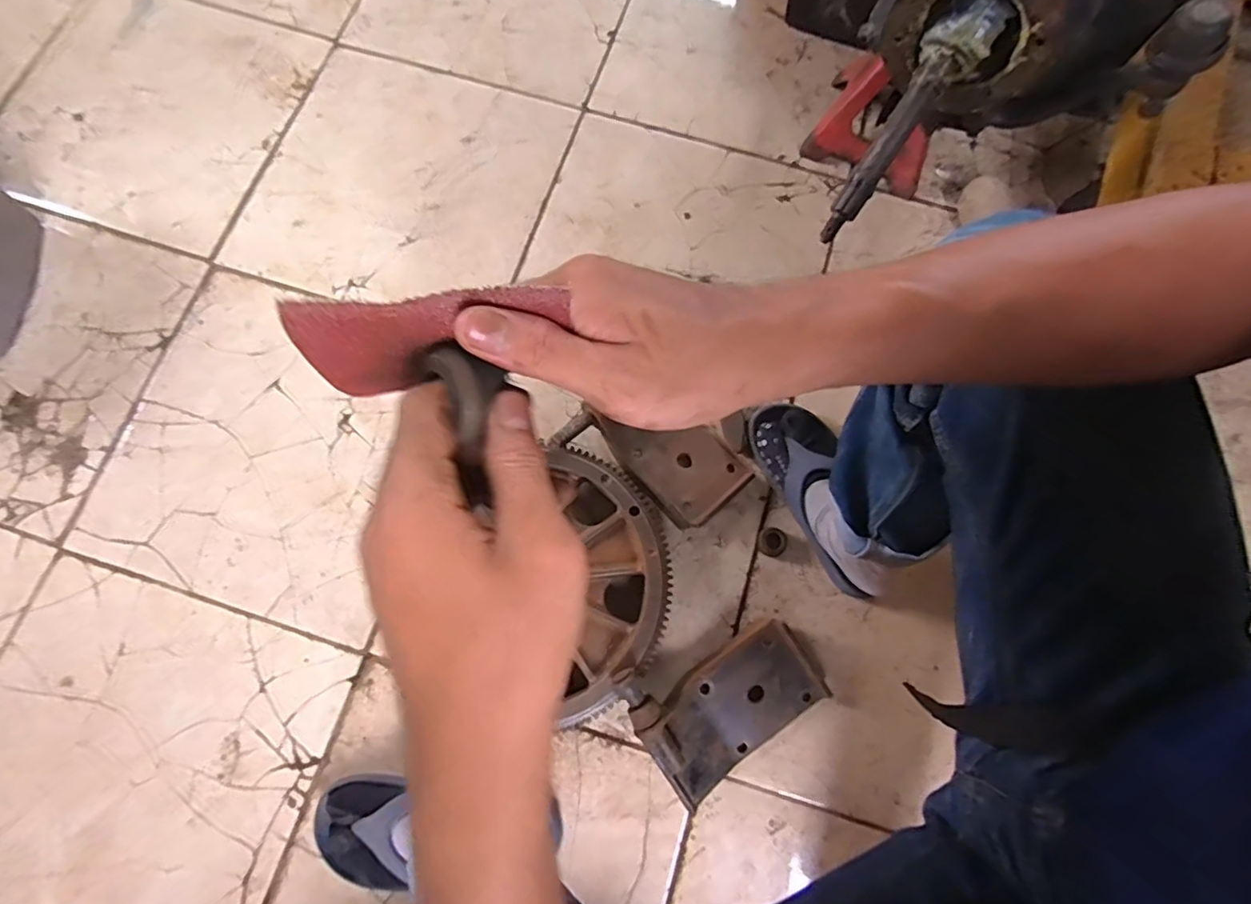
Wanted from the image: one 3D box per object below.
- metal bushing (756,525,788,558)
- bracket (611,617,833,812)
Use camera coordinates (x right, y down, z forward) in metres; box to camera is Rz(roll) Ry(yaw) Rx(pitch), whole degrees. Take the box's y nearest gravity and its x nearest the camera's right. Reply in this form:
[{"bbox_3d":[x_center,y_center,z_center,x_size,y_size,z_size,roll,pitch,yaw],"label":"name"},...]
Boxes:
[{"bbox_3d":[0.181,0.109,0.697,0.034,0.018,0.037,0,78,-2],"label":"metal bushing"},{"bbox_3d":[0.108,0.261,0.628,0.201,0.065,0.160,-33,81,-8],"label":"bracket"}]

